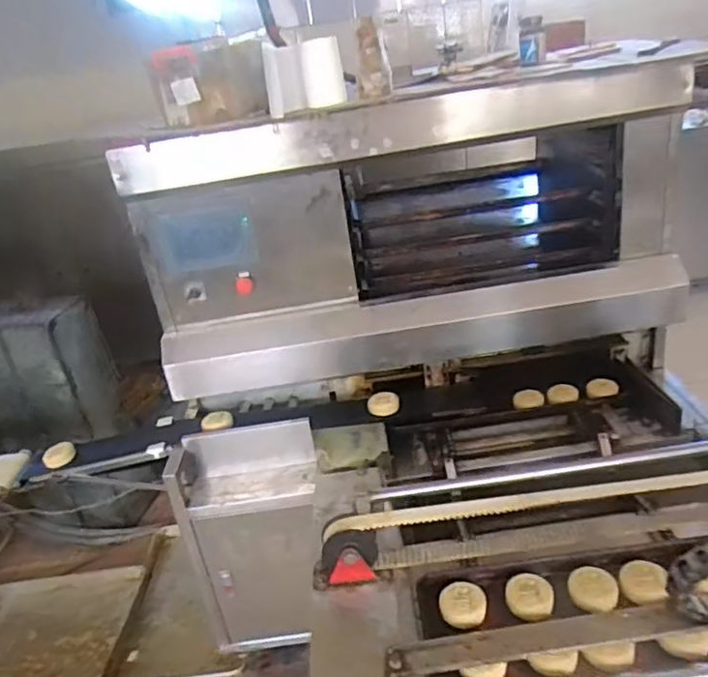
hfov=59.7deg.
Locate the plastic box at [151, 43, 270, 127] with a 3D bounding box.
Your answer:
[{"bbox_3d":[-0.326,-0.587,1.423,0.143,0.156,0.216,15,32,30],"label":"plastic box"}]

